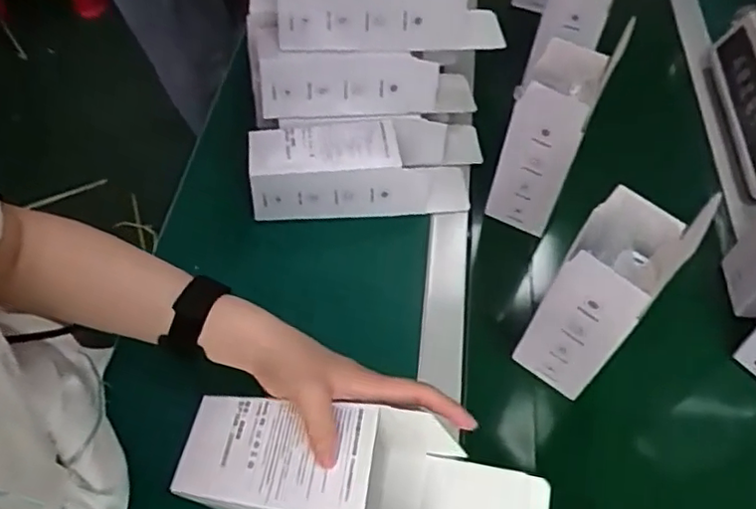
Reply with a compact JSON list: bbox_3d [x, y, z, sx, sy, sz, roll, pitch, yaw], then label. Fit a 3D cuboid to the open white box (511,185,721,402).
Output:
[{"bbox_3d":[0.189,0.033,0.536,0.073,0.209,0.080,34,60,21],"label":"open white box"}]

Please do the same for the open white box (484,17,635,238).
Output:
[{"bbox_3d":[0.179,-0.120,0.665,0.070,0.189,0.092,25,58,16],"label":"open white box"}]

